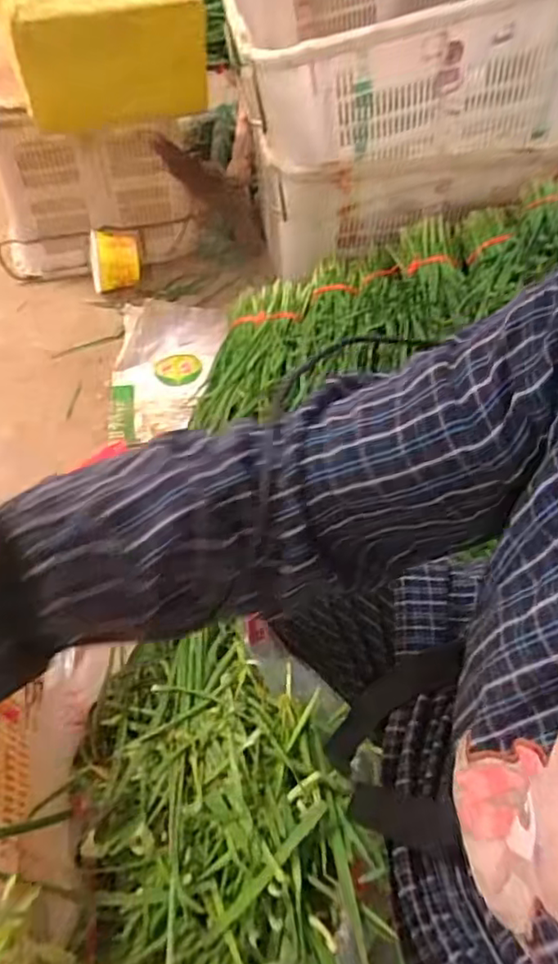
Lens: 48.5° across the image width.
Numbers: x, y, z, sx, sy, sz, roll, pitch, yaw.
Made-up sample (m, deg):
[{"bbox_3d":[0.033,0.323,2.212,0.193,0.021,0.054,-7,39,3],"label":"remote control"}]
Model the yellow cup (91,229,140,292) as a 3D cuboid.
[{"bbox_3d":[-0.379,-0.509,1.440,0.108,0.128,0.110,-9,56,-6],"label":"yellow cup"}]

